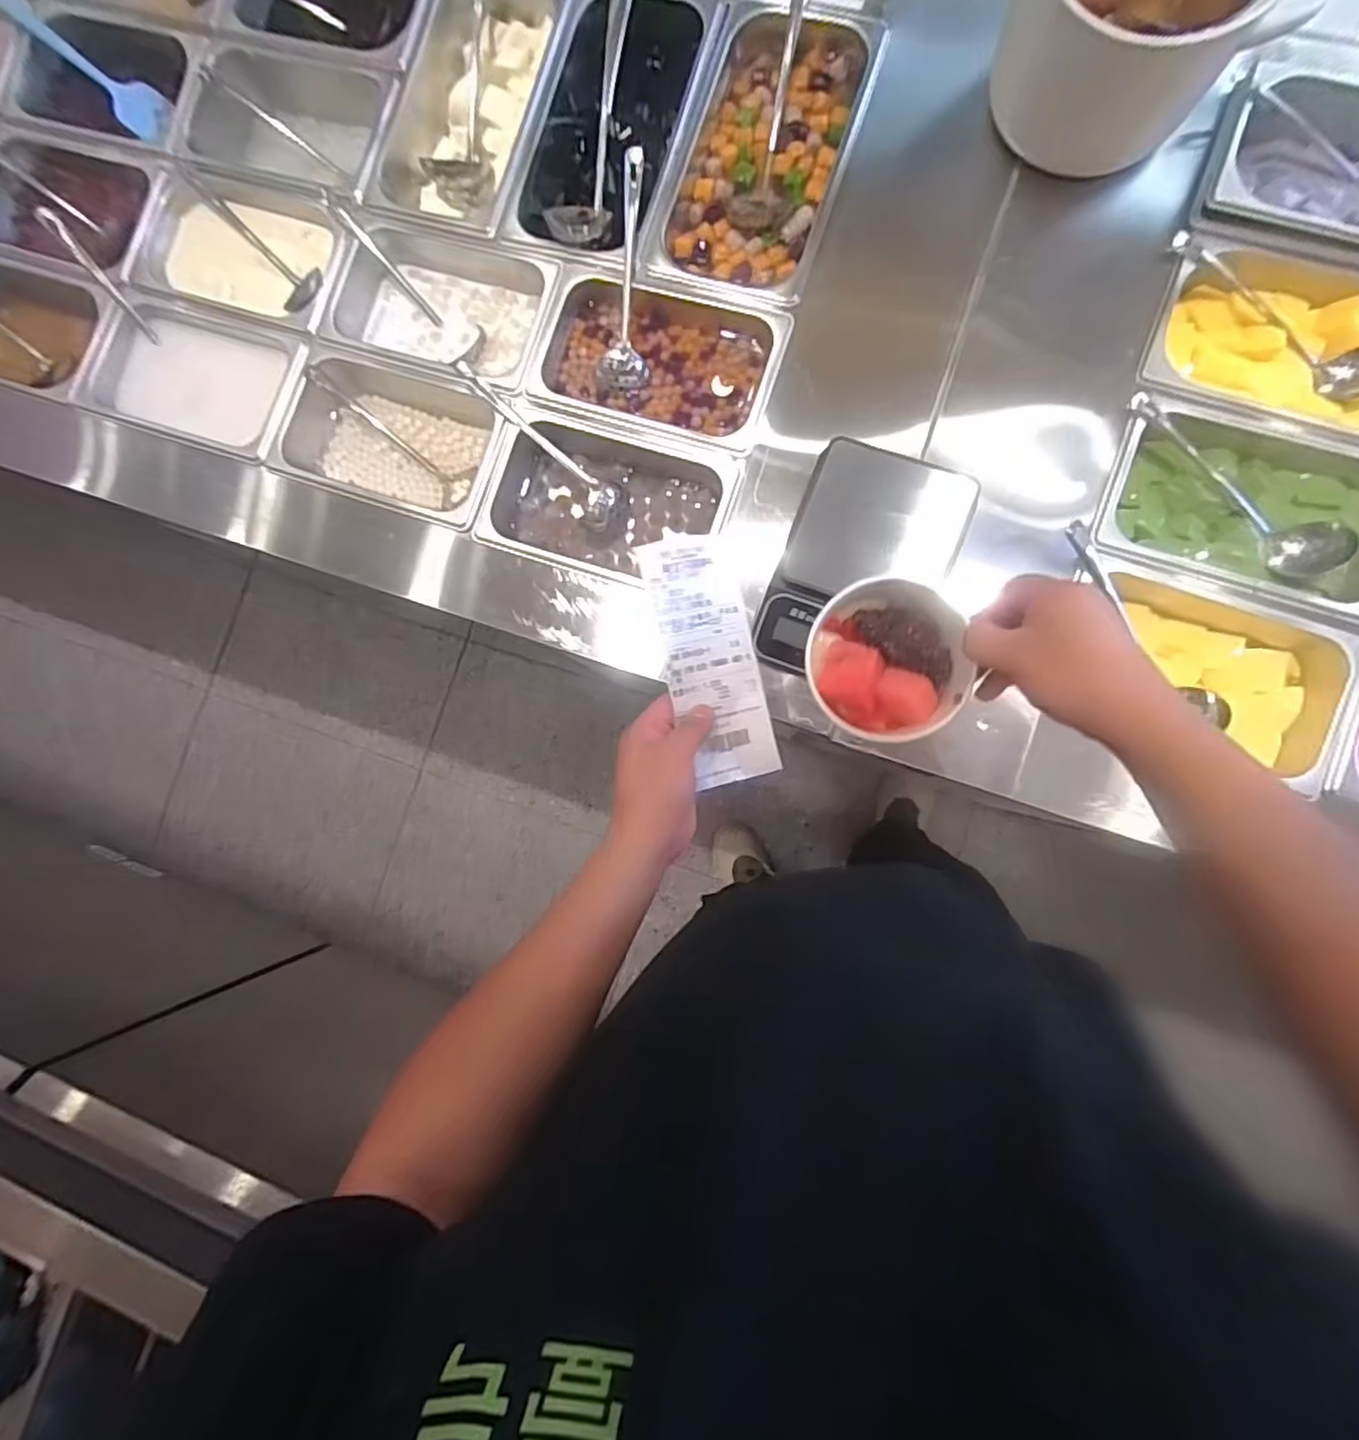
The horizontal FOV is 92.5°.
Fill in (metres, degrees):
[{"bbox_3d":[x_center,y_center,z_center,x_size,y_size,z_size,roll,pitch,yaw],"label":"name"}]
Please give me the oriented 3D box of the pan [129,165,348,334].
[{"bbox_3d":[-0.475,-0.522,0.732,0.220,0.079,0.149,15,89,7],"label":"pan"}]

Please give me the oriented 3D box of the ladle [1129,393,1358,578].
[{"bbox_3d":[0.532,-0.228,0.630,0.246,0.041,0.057,43,93,6],"label":"ladle"}]

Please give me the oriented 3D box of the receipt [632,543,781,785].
[{"bbox_3d":[0.025,-0.046,0.507,0.073,0.016,0.192,-14,95,-15],"label":"receipt"}]

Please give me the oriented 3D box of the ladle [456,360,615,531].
[{"bbox_3d":[-0.144,-0.299,0.692,0.048,0.063,0.216,-40,84,3],"label":"ladle"}]

